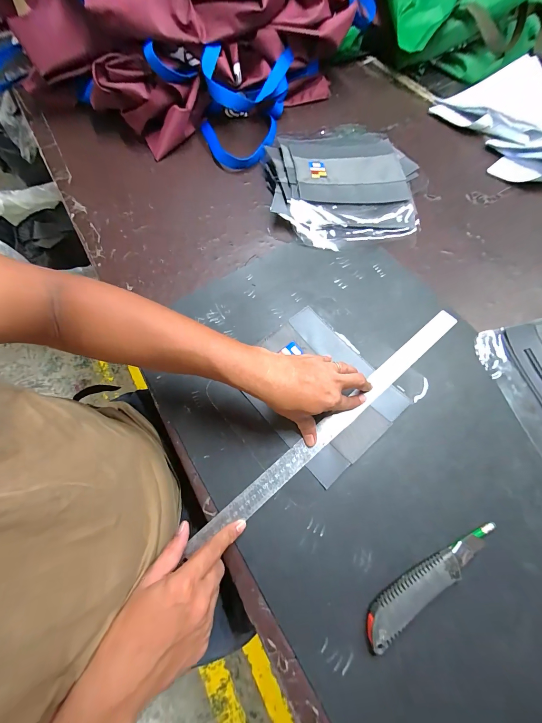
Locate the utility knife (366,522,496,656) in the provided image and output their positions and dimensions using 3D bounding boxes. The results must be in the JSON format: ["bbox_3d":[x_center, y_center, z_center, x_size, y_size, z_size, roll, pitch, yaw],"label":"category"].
[{"bbox_3d":[0.183,0.244,0.311,0.191,0.018,0.037,-29,69,-11],"label":"utility knife"}]

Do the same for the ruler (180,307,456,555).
[{"bbox_3d":[0.103,0.076,0.396,0.507,0.004,0.030,-38,72,-15],"label":"ruler"}]

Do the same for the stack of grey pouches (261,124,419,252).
[{"bbox_3d":[0.141,-0.372,0.566,0.297,0.045,0.322,-13,67,-5],"label":"stack of grey pouches"}]

